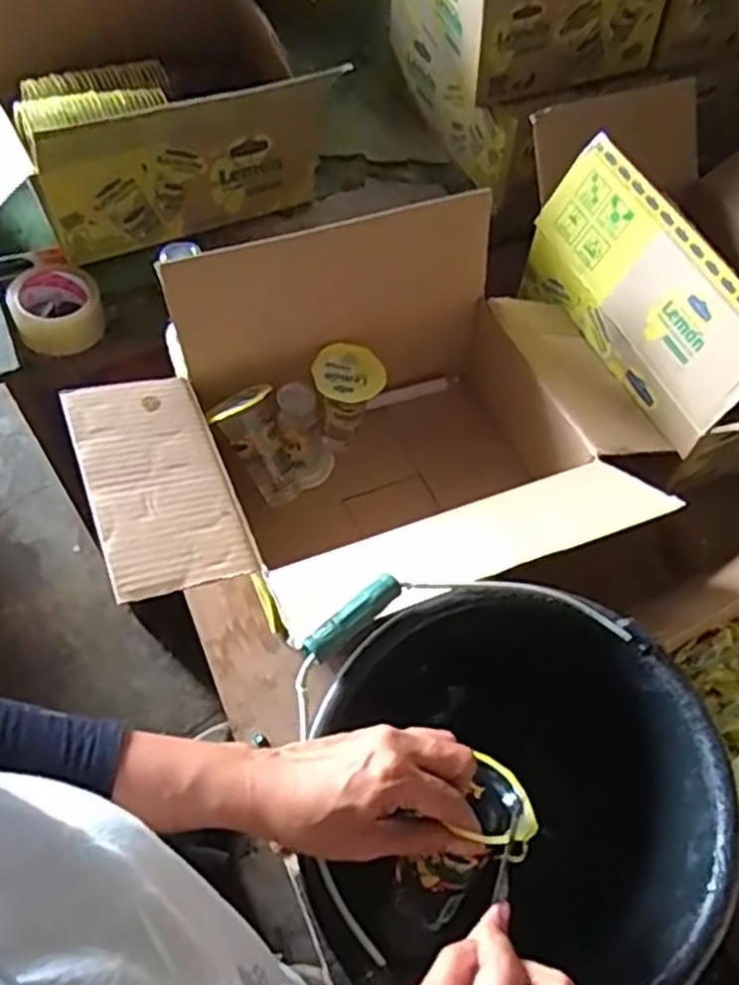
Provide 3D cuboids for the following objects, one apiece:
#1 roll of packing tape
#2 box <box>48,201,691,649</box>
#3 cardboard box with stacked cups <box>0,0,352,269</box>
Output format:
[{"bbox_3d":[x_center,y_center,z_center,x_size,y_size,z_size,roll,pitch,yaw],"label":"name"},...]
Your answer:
[{"bbox_3d":[-0.362,-0.218,0.871,0.097,0.053,0.102,2,60,-3],"label":"roll of packing tape"},{"bbox_3d":[0.015,-0.050,0.735,0.545,0.231,0.341,-18,63,-14],"label":"box"},{"bbox_3d":[-0.276,-0.485,0.916,0.379,0.219,0.352,-24,64,-16],"label":"cardboard box with stacked cups"}]

